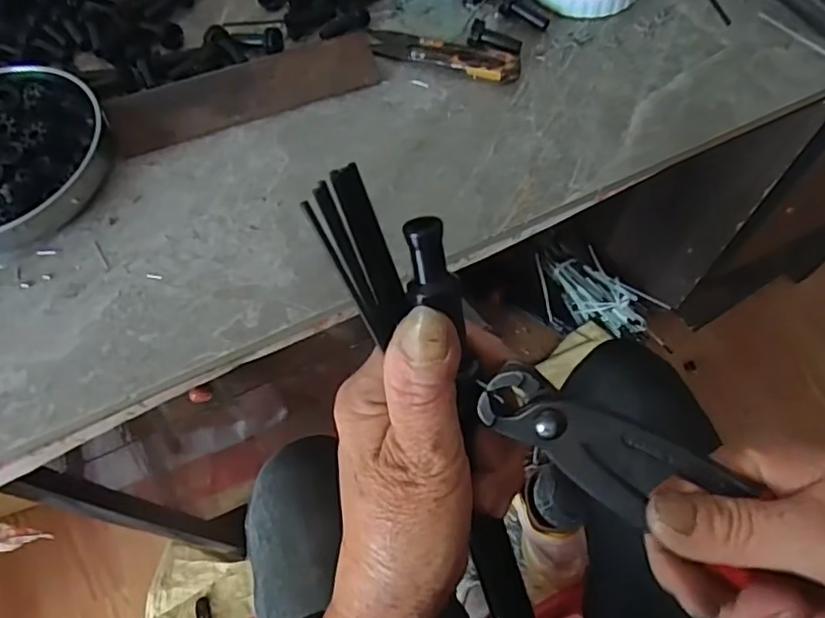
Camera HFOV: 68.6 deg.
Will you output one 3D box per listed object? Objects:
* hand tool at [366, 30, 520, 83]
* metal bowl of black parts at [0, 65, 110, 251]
[{"bbox_3d":[0.020,-0.183,0.430,0.114,0.009,0.029,19,66,13],"label":"hand tool"},{"bbox_3d":[-0.271,-0.104,0.398,0.132,0.027,0.137,-1,64,3],"label":"metal bowl of black parts"}]

